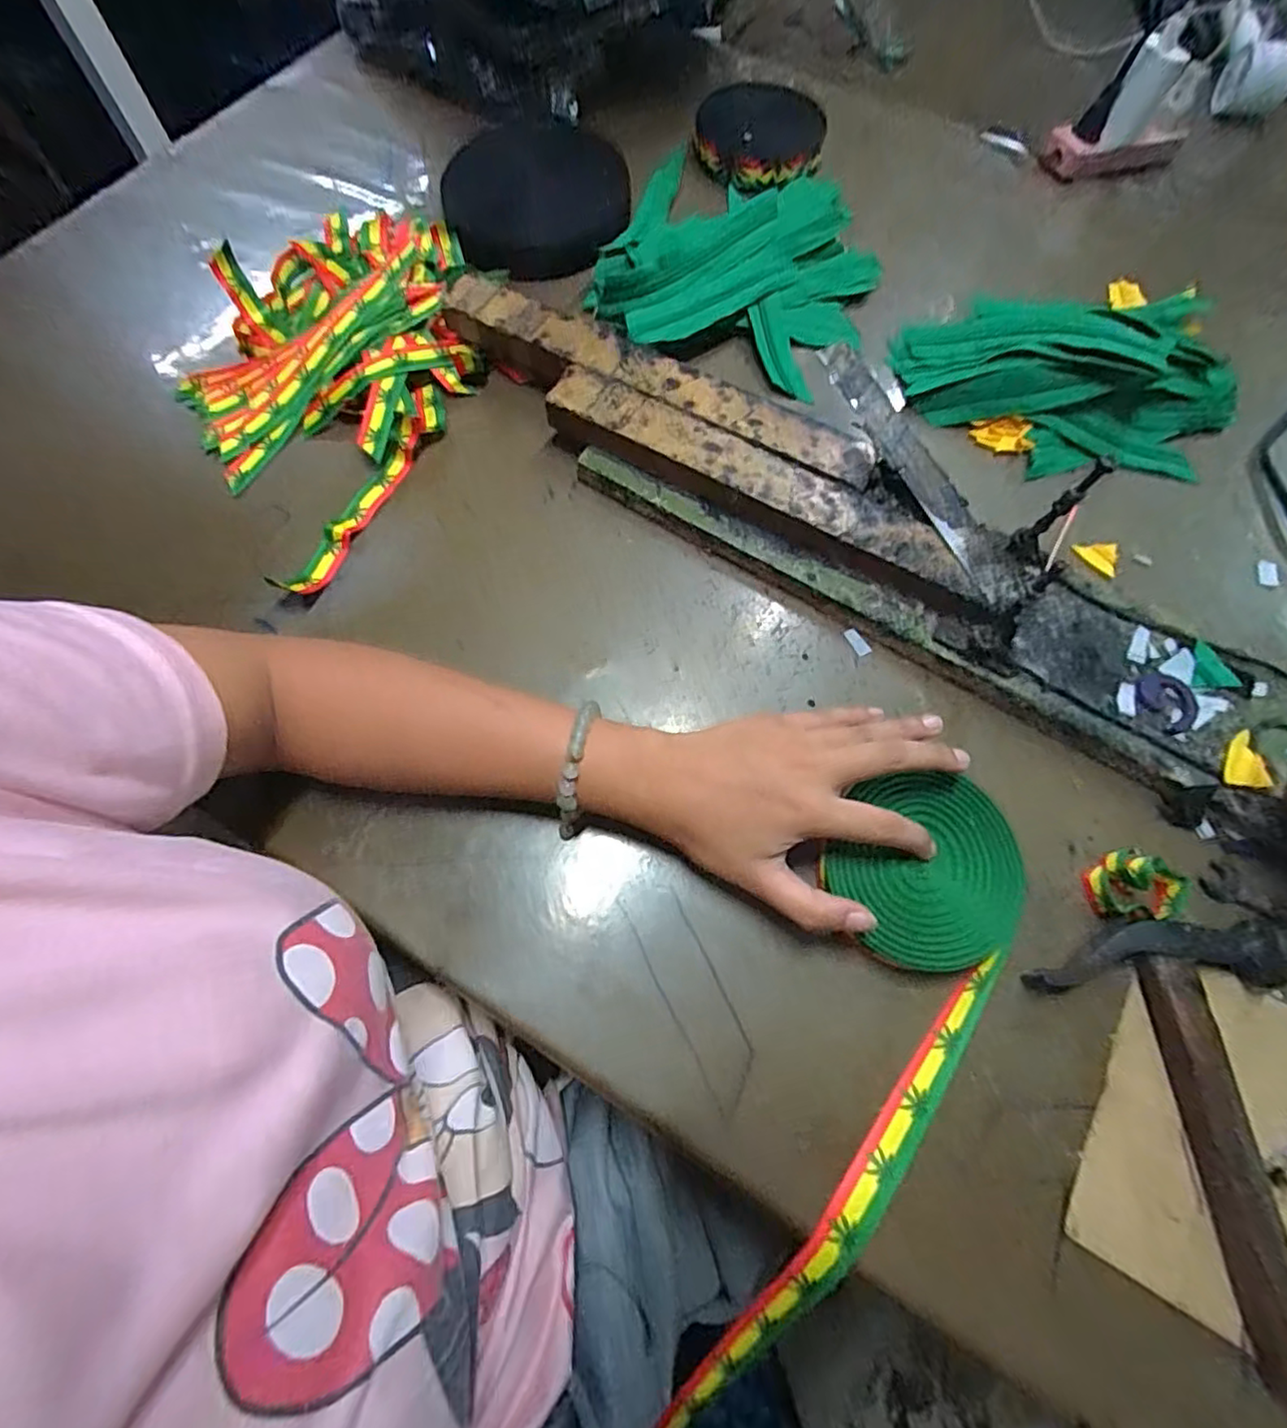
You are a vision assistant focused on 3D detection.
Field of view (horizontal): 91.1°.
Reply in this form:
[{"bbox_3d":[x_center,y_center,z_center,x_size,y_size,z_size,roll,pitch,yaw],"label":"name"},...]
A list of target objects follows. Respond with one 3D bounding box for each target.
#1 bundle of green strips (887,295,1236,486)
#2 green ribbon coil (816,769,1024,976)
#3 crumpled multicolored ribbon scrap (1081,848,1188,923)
[{"bbox_3d":[0.312,-0.244,0.458,0.238,0.059,0.146,-1,69,-1],"label":"bundle of green strips"},{"bbox_3d":[0.146,0.084,0.333,0.100,0.022,0.095,0,69,0],"label":"green ribbon coil"},{"bbox_3d":[0.263,0.091,0.338,0.045,0.018,0.035,-5,69,-2],"label":"crumpled multicolored ribbon scrap"}]

